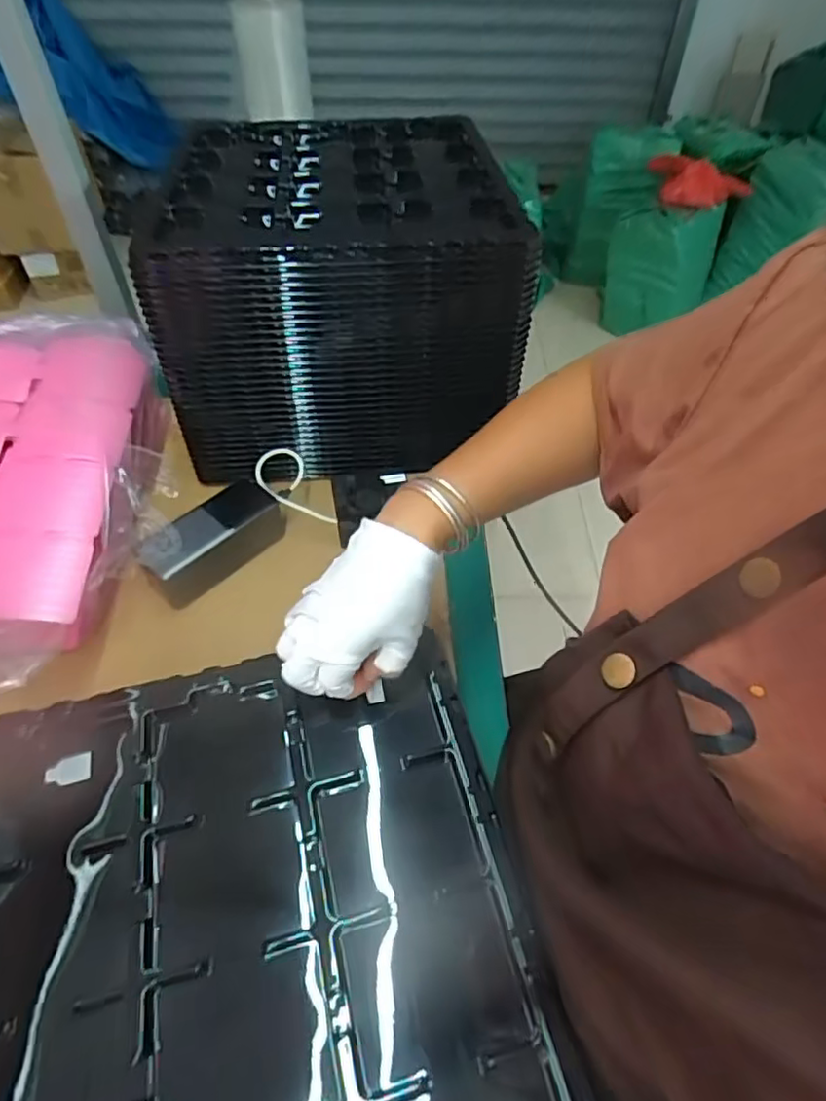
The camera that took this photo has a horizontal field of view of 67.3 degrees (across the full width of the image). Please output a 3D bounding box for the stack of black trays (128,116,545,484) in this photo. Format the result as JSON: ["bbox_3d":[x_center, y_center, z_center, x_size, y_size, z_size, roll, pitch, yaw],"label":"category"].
[{"bbox_3d":[-0.083,-0.312,0.748,0.344,0.287,0.431,-3,51,-3],"label":"stack of black trays"}]

